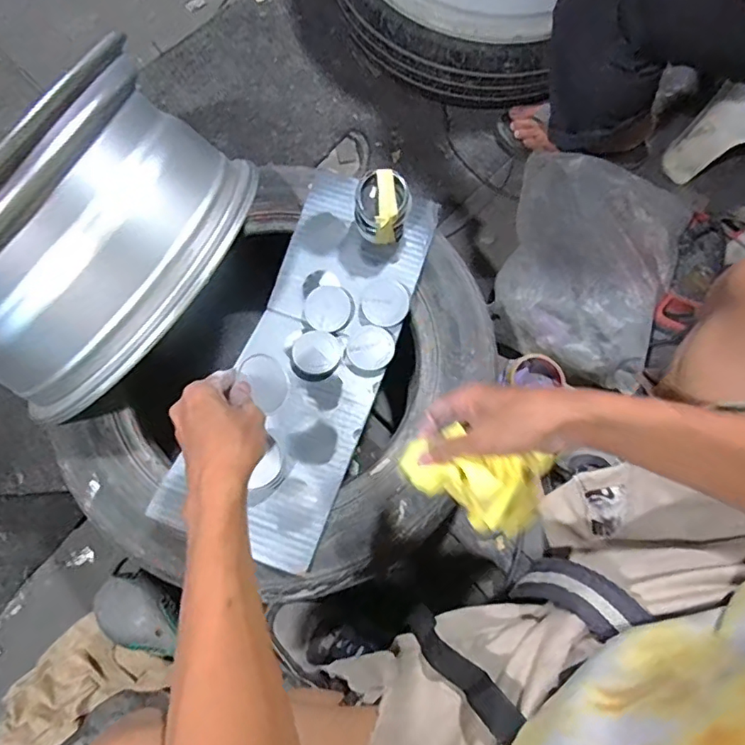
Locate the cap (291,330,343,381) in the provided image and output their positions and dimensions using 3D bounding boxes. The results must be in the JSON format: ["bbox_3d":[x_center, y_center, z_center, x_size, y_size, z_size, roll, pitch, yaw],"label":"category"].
[{"bbox_3d":[-0.069,-0.023,0.648,0.057,0.011,0.064,5,74,-1],"label":"cap"}]

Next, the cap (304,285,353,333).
[{"bbox_3d":[-0.057,-0.082,0.675,0.056,0.013,0.059,1,74,-2],"label":"cap"}]

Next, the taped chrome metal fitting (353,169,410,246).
[{"bbox_3d":[0.010,-0.197,0.639,0.060,0.082,0.055,23,74,5],"label":"taped chrome metal fitting"}]

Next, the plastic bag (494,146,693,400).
[{"bbox_3d":[0.317,-0.161,0.782,0.234,0.121,0.303,17,74,3],"label":"plastic bag"}]

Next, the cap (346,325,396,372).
[{"bbox_3d":[-0.003,-0.030,0.654,0.057,0.015,0.059,1,74,-2],"label":"cap"}]

